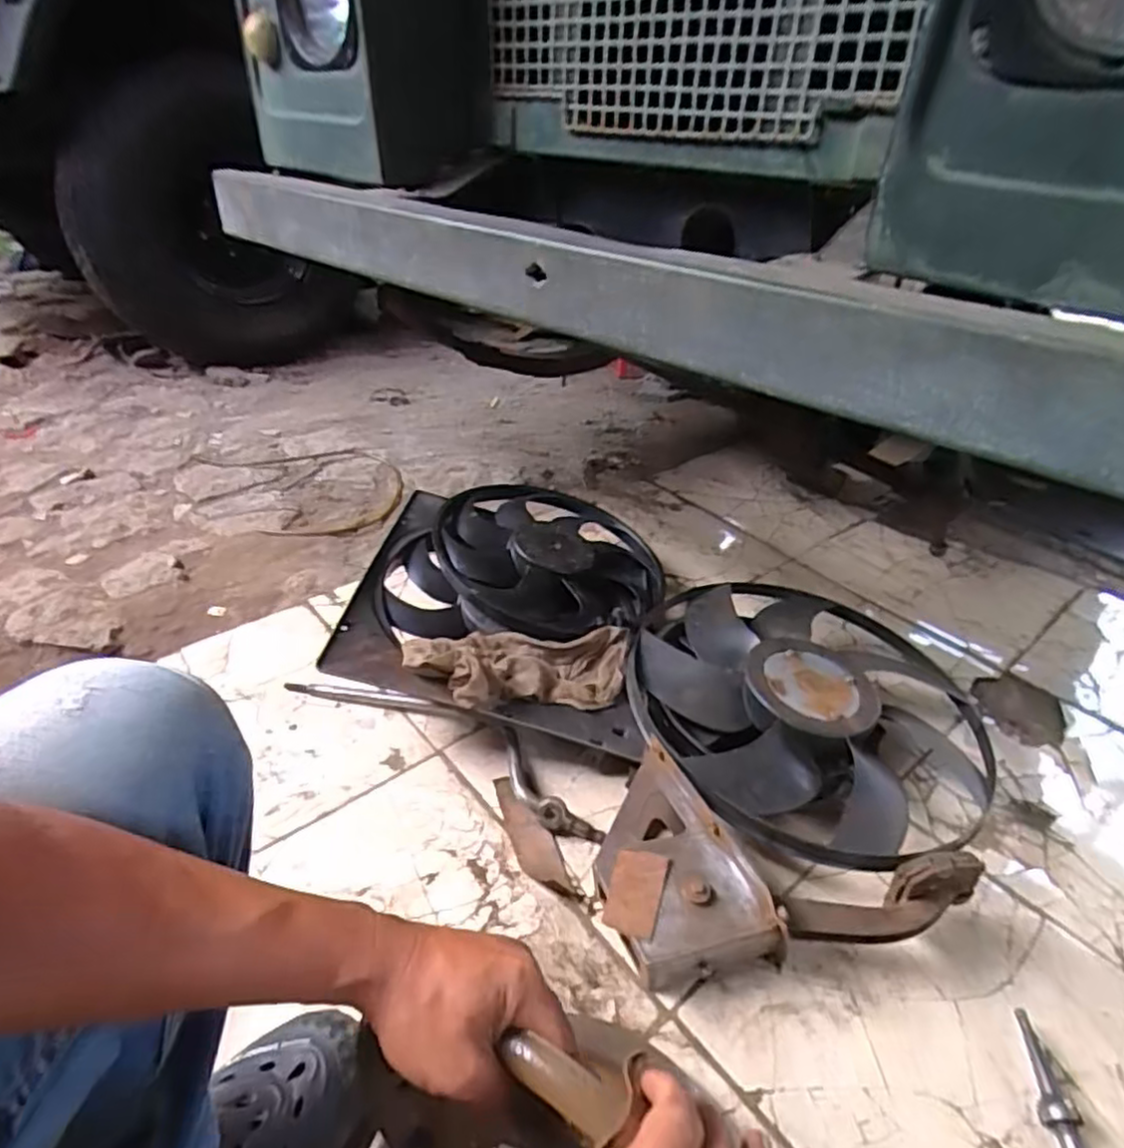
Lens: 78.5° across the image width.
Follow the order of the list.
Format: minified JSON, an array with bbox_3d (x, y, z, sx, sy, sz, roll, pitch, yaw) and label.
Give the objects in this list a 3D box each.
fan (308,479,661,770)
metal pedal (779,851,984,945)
[{"bbox_3d":[-0.061,0.018,1.074,0.431,0.120,0.547,6,35,3],"label":"fan"},{"bbox_3d":[0.321,0.326,0.685,0.203,0.053,0.056,-16,37,-3],"label":"metal pedal"}]

